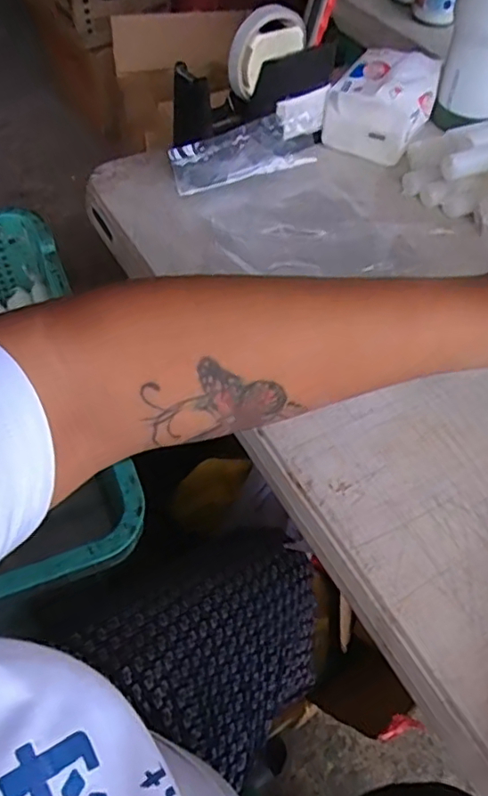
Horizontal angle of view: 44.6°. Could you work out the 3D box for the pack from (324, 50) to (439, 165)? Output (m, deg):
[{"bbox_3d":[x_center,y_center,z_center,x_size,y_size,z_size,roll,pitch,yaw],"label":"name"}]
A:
[{"bbox_3d":[0.153,-0.319,0.645,0.094,0.070,0.107,26,56,16],"label":"pack"}]

